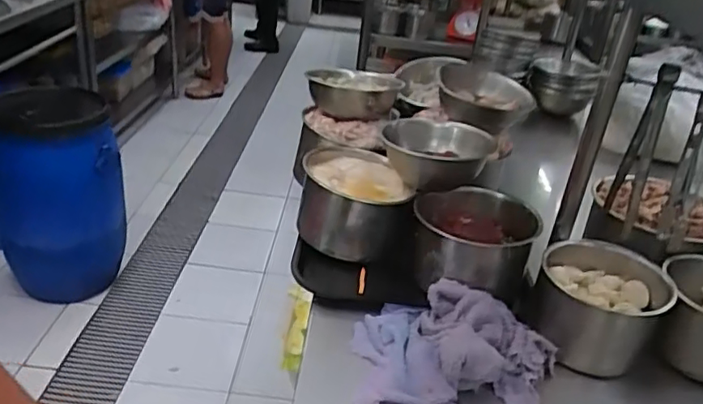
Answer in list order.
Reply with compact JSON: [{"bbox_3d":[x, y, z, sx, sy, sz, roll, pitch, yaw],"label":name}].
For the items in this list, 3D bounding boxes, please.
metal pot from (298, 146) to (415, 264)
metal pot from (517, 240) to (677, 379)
[{"bbox_3d":[0.003,0.001,0.919,0.158,0.098,0.169,6,29,-2],"label":"metal pot"},{"bbox_3d":[0.309,0.132,0.765,0.147,0.117,0.142,10,29,6],"label":"metal pot"}]

